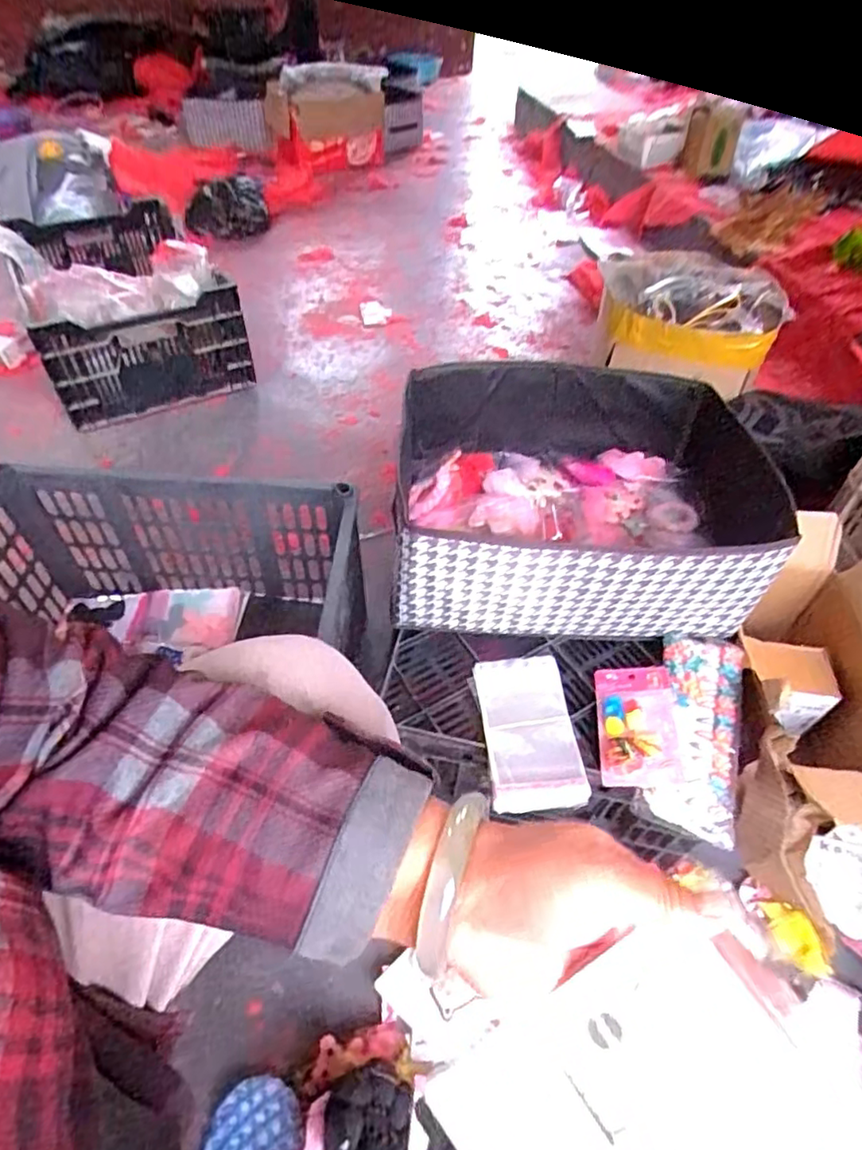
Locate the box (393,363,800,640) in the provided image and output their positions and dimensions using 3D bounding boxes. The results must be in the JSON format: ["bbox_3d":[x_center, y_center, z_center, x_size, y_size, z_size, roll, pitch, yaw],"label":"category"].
[{"bbox_3d":[0.176,-0.099,0.759,0.424,0.162,0.350,2,48,0],"label":"box"}]

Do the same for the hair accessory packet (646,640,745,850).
[{"bbox_3d":[0.285,0.162,0.649,0.084,0.029,0.229,16,50,12],"label":"hair accessory packet"}]

